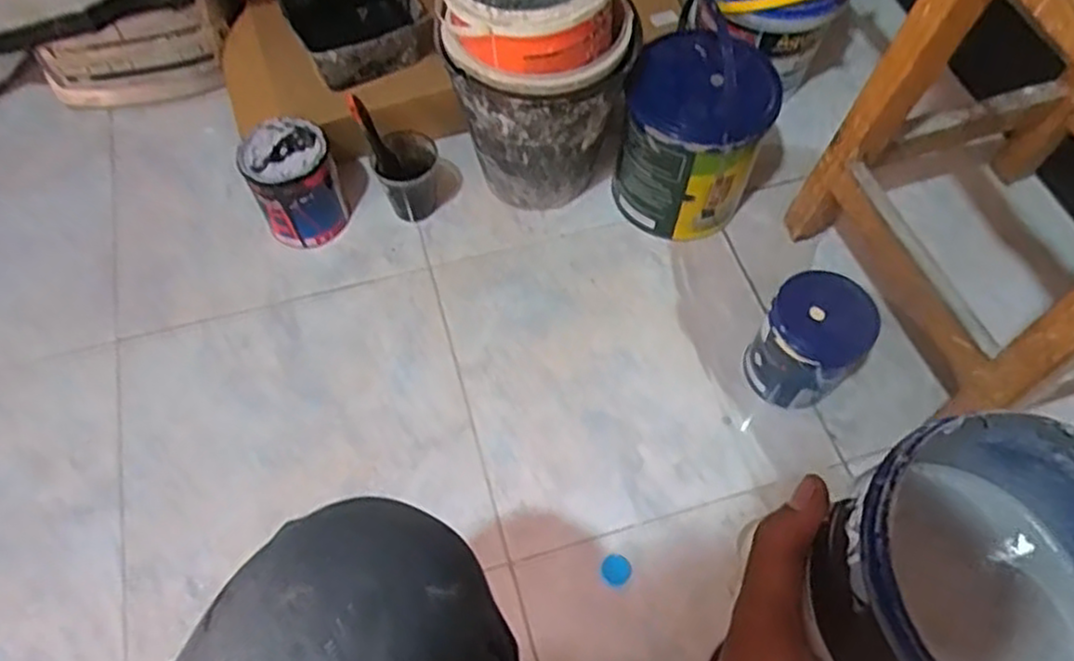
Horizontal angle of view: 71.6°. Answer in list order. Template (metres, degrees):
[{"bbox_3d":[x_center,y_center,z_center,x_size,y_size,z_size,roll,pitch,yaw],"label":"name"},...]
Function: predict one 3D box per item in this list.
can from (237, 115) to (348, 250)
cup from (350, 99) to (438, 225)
[{"bbox_3d":[-0.306,-0.185,0.951,0.106,0.139,0.095,-24,64,-12],"label":"can"},{"bbox_3d":[-0.167,-0.220,0.956,0.091,0.160,0.076,-28,65,-14],"label":"cup"}]

